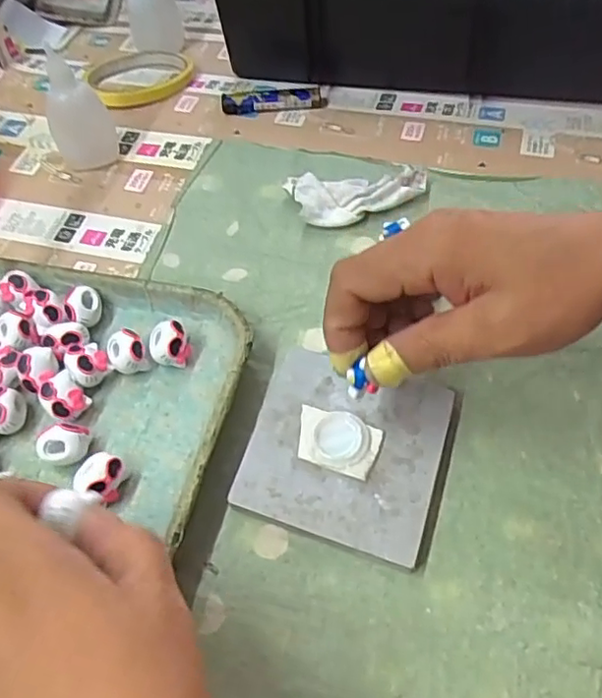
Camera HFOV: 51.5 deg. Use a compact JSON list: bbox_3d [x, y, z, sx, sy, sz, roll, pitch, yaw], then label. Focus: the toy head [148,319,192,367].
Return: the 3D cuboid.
[{"bbox_3d":[-0.076,-0.002,0.363,0.022,0.021,0.023,-2,56,3],"label":"toy head"}]

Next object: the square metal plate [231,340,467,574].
[{"bbox_3d":[0.024,0.051,0.329,0.100,0.014,0.099,14,58,14],"label":"square metal plate"}]

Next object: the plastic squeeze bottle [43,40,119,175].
[{"bbox_3d":[-0.165,-0.176,0.455,0.043,0.085,0.033,-20,57,-9],"label":"plastic squeeze bottle"}]

